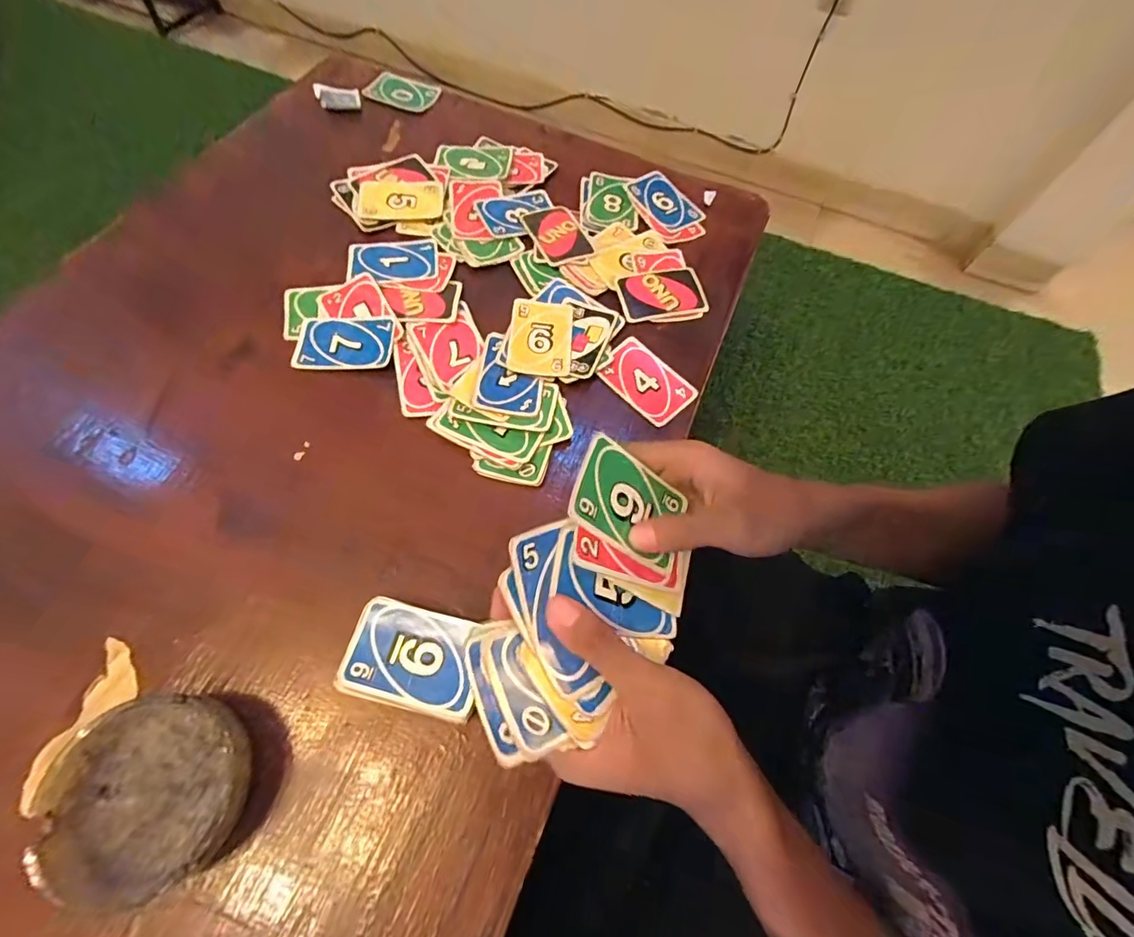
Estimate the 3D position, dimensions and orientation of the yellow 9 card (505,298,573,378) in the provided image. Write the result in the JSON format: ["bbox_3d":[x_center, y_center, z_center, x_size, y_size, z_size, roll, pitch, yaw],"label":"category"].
[{"bbox_3d":[-0.024,-0.120,0.436,0.055,0.004,0.083,6,64,-6],"label":"yellow 9 card"}]

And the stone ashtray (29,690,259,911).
[{"bbox_3d":[-0.232,0.181,0.276,0.099,0.032,0.095,1,65,-3],"label":"stone ashtray"}]

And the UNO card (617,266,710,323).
[{"bbox_3d":[0.089,-0.170,0.471,0.081,0.007,0.055,-9,68,-9],"label":"UNO card"}]

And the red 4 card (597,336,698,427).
[{"bbox_3d":[0.070,-0.078,0.432,0.054,0.004,0.081,-41,77,-18],"label":"red 4 card"}]

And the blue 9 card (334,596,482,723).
[{"bbox_3d":[-0.097,0.120,0.309,0.084,0.005,0.058,14,65,3],"label":"blue 9 card"}]

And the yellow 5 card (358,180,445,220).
[{"bbox_3d":[-0.170,-0.276,0.497,0.084,0.007,0.052,-3,69,-8],"label":"yellow 5 card"}]

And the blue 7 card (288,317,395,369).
[{"bbox_3d":[-0.195,-0.112,0.427,0.083,0.005,0.055,-1,68,0],"label":"blue 7 card"}]

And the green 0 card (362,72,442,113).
[{"bbox_3d":[-0.197,-0.452,0.583,0.089,0.010,0.048,21,76,10],"label":"green 0 card"}]

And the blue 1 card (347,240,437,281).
[{"bbox_3d":[-0.169,-0.201,0.469,0.082,0.005,0.055,-3,62,-4],"label":"blue 1 card"}]

